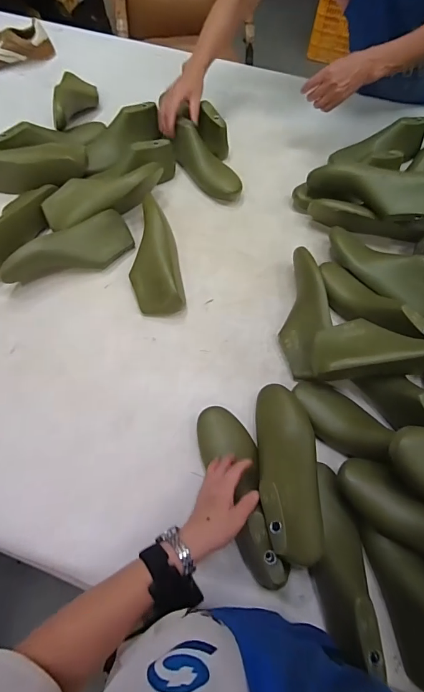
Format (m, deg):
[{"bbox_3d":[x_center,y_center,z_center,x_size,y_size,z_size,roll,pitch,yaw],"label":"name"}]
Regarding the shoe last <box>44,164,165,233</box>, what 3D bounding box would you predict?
[{"bbox_3d":[-0.225,-0.321,0.786,0.252,0.070,0.079,-31,68,-15],"label":"shoe last"}]

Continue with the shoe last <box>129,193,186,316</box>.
[{"bbox_3d":[-0.113,-0.173,0.740,0.094,0.079,0.230,-8,66,-6],"label":"shoe last"}]

